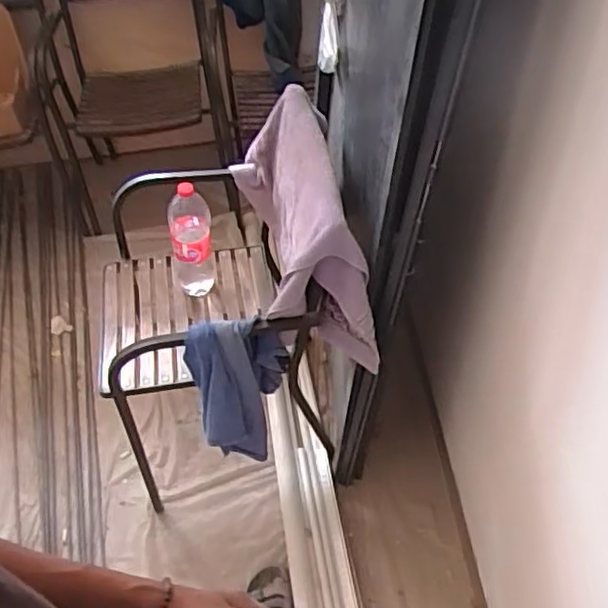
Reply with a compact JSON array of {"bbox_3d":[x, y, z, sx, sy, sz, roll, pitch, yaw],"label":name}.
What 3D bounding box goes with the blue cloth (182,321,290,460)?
[{"bbox_3d":[-0.114,0.174,1.263,0.191,0.328,0.118,-15,49,-8],"label":"blue cloth"}]

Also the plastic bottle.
[{"bbox_3d":[-0.244,-0.133,1.418,0.100,0.296,0.073,-16,49,-9],"label":"plastic bottle"}]

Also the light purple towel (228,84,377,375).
[{"bbox_3d":[-0.013,-0.162,1.295,0.197,0.298,0.544,-10,49,-4],"label":"light purple towel"}]

